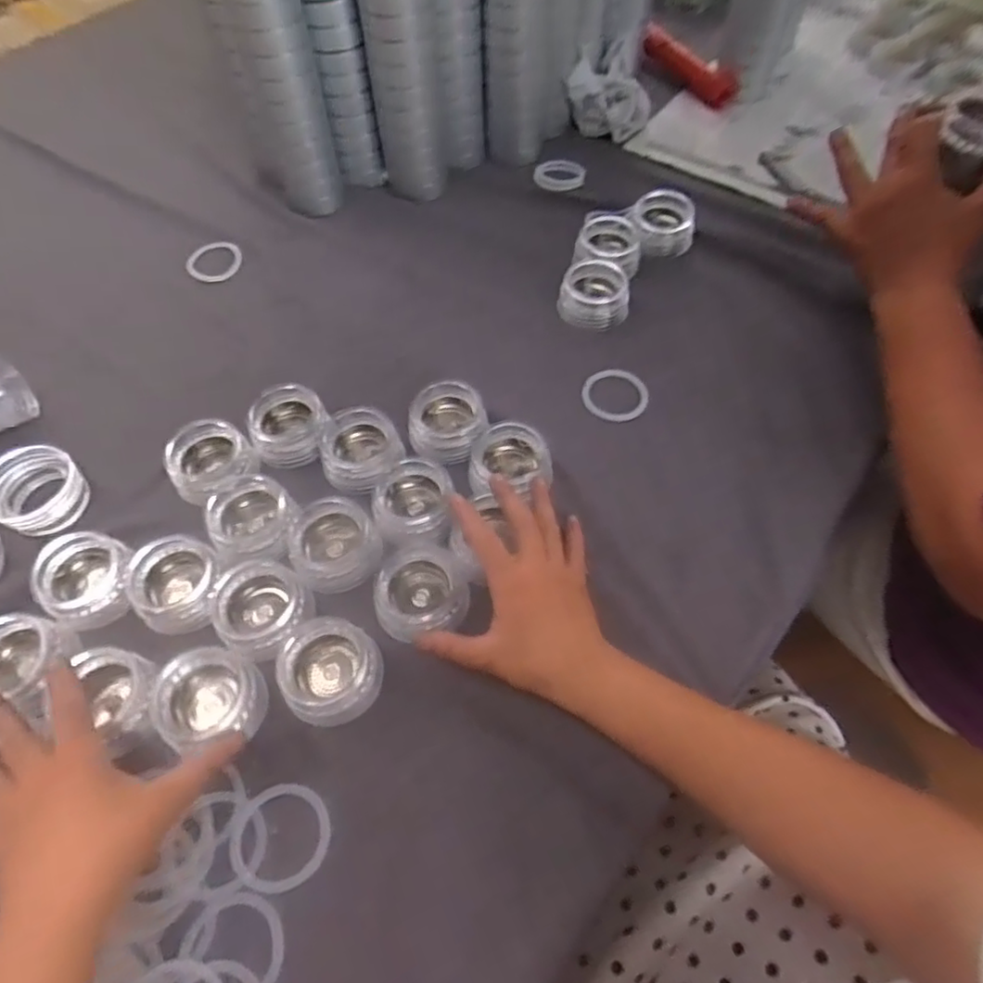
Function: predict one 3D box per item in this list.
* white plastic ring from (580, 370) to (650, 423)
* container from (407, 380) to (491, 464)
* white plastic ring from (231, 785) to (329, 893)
[{"bbox_3d":[0.106,-0.082,0.542,0.056,0.006,0.051,-1,59,1],"label":"white plastic ring"},{"bbox_3d":[-0.035,-0.052,0.510,0.062,0.045,0.058,-1,59,1],"label":"container"},{"bbox_3d":[-0.124,0.202,0.370,0.059,0.004,0.054,-1,59,1],"label":"white plastic ring"}]

